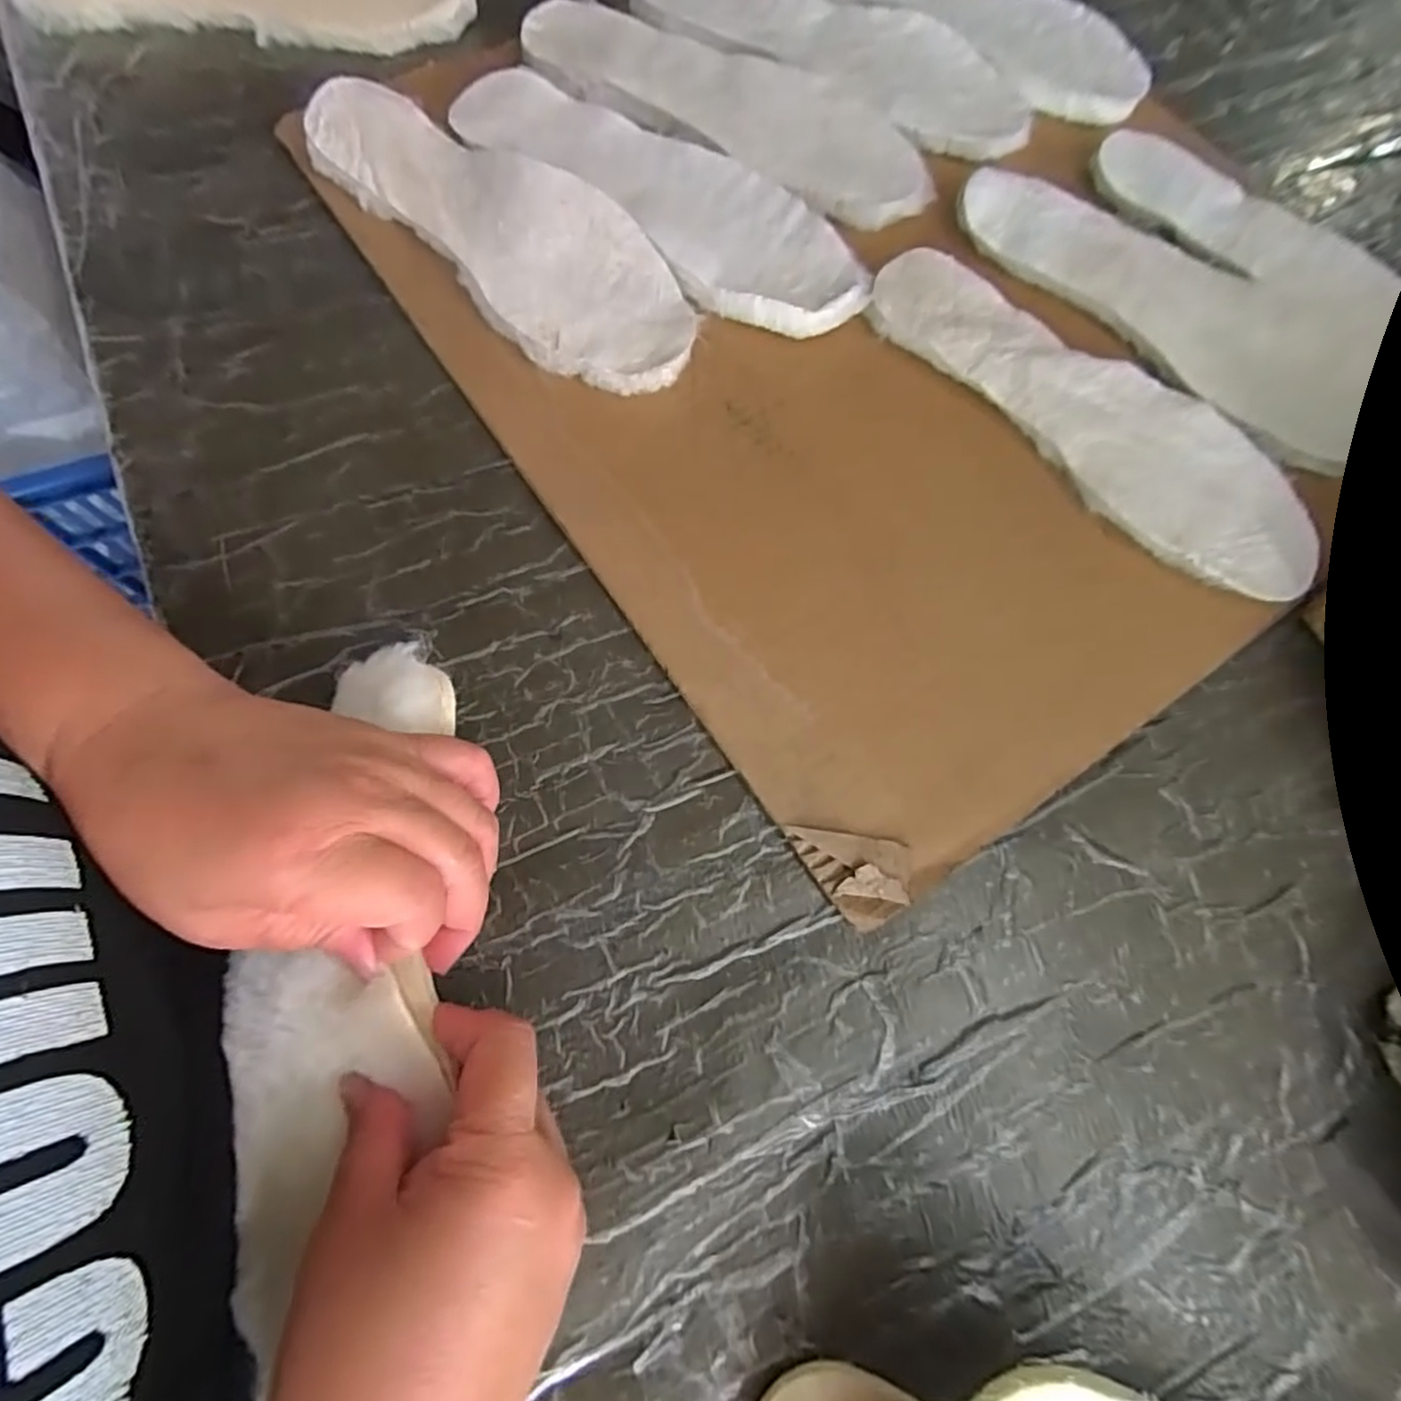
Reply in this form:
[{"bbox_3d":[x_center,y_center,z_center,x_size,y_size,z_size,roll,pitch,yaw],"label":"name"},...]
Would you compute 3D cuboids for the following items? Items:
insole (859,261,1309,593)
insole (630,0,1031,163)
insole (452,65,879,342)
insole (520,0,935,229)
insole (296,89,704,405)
[{"bbox_3d":[0.219,-0.164,0.390,0.091,0.014,0.276,-42,77,-15],"label":"insole"},{"bbox_3d":[0.092,-0.455,0.480,0.288,0.012,0.099,27,71,7],"label":"insole"},{"bbox_3d":[-0.026,-0.313,0.421,0.289,0.015,0.096,37,73,10],"label":"insole"},{"bbox_3d":[0.018,-0.392,0.448,0.285,0.009,0.102,29,72,8],"label":"insole"},{"bbox_3d":[-0.110,-0.273,0.401,0.266,0.026,0.093,42,74,12],"label":"insole"}]

